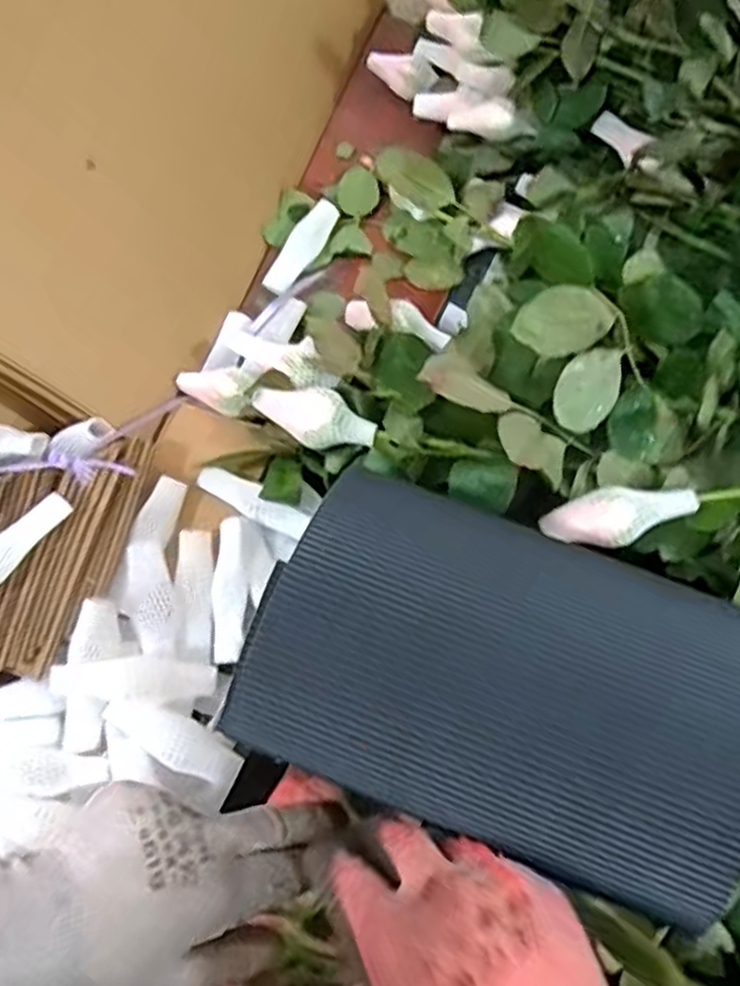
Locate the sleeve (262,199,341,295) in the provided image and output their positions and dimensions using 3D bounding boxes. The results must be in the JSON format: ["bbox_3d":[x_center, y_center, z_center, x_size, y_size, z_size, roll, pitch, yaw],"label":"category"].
[{"bbox_3d":[-0.055,-0.203,0.620,0.025,0.013,0.092,30,71,10],"label":"sleeve"}]

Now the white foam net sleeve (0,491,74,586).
[{"bbox_3d":[-0.223,0.035,0.458,0.022,0.017,0.090,35,71,12],"label":"white foam net sleeve"}]

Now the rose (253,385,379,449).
[{"bbox_3d":[-0.036,-0.047,0.495,0.081,0.039,0.041,36,72,12],"label":"rose"}]

